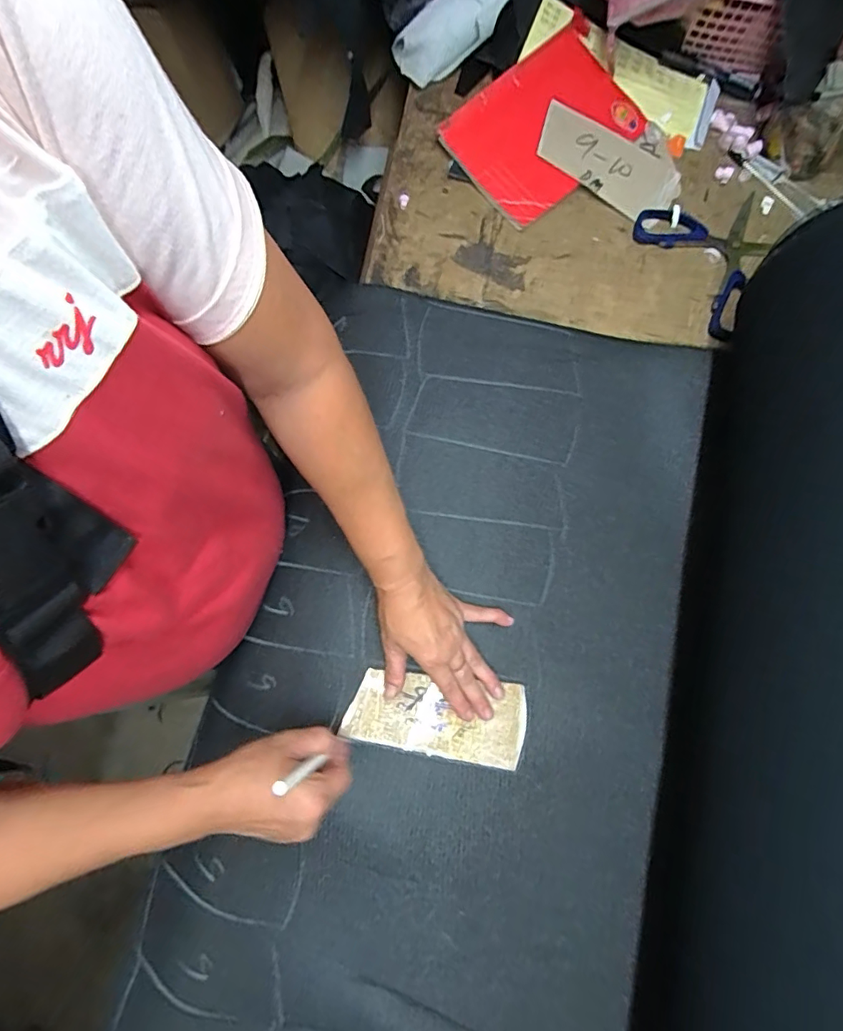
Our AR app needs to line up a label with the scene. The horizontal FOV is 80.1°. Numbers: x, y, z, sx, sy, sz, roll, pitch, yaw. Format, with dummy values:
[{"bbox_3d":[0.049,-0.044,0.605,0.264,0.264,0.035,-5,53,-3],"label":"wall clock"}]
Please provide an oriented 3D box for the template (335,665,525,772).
[{"bbox_3d":[0.014,0.182,0.461,0.160,0.004,0.071,11,77,3],"label":"template"}]

